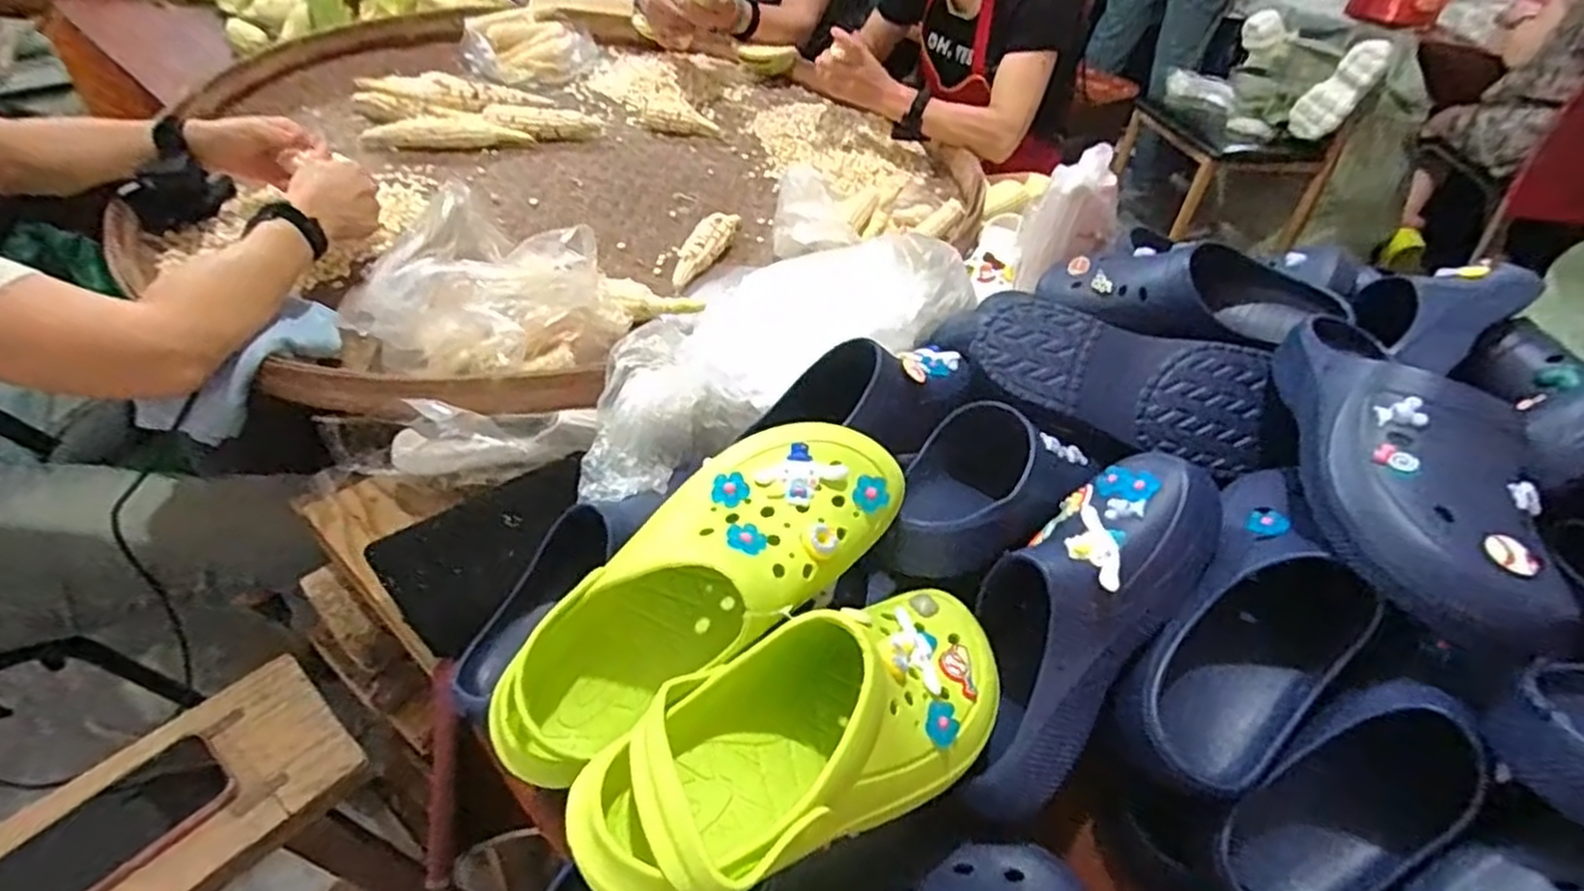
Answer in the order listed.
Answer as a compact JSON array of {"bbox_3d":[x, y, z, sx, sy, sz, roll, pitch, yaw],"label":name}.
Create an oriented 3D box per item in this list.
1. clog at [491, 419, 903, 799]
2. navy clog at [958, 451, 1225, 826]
[{"bbox_3d":[-0.054,0.087,0.472,0.287,0.093,0.127,-39,55,-10],"label":"clog"},{"bbox_3d":[0.190,0.117,0.514,0.108,0.095,0.263,29,77,23],"label":"navy clog"}]

